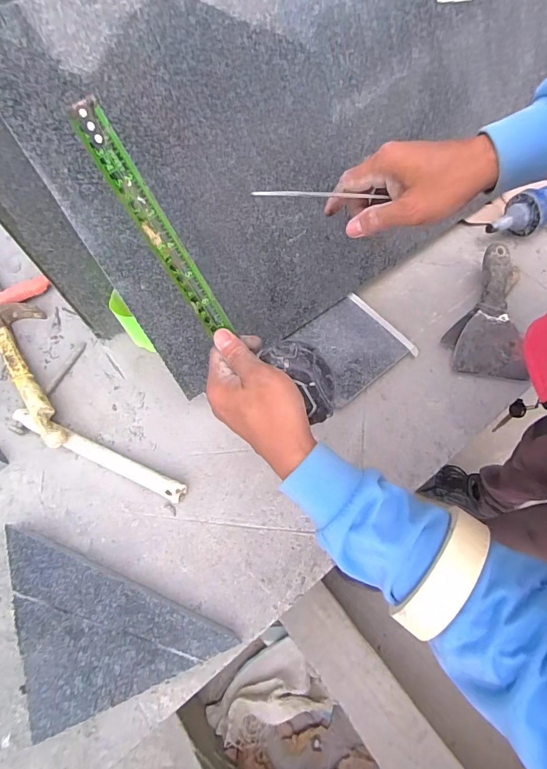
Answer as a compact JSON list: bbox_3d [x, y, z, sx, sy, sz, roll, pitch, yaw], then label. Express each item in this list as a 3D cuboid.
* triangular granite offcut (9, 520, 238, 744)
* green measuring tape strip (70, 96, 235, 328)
[{"bbox_3d":[-0.170,0.223,0.418,0.198,0.022,0.190,-21,65,-6],"label":"triangular granite offcut"},{"bbox_3d":[-0.084,-0.112,0.290,0.022,0.174,0.005,-40,33,-14],"label":"green measuring tape strip"}]

